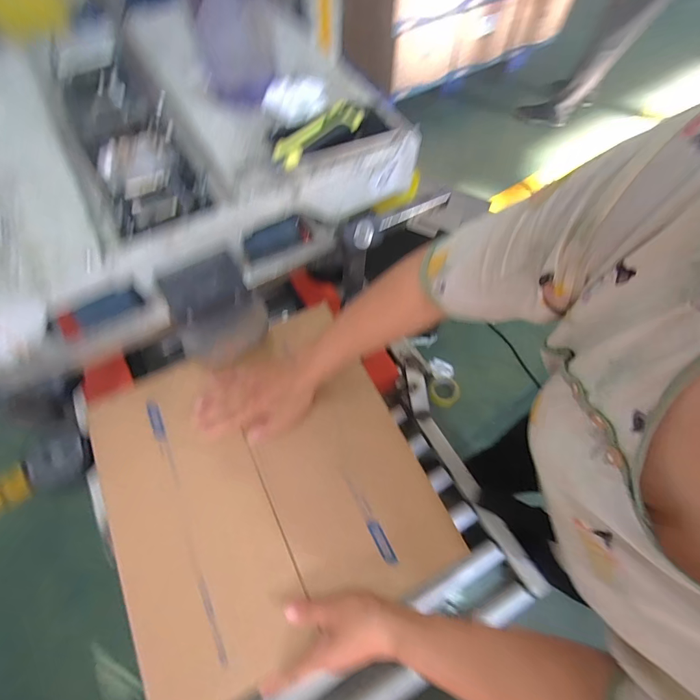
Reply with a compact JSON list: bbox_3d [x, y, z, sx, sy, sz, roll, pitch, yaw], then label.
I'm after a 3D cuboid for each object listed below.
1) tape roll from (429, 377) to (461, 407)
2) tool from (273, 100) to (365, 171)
[{"bbox_3d":[0.339,0.151,1.334,0.108,0.051,0.115,0,64,0],"label":"tape roll"},{"bbox_3d":[-0.039,-0.274,0.464,0.133,0.028,0.028,-40,70,-18],"label":"tool"}]

